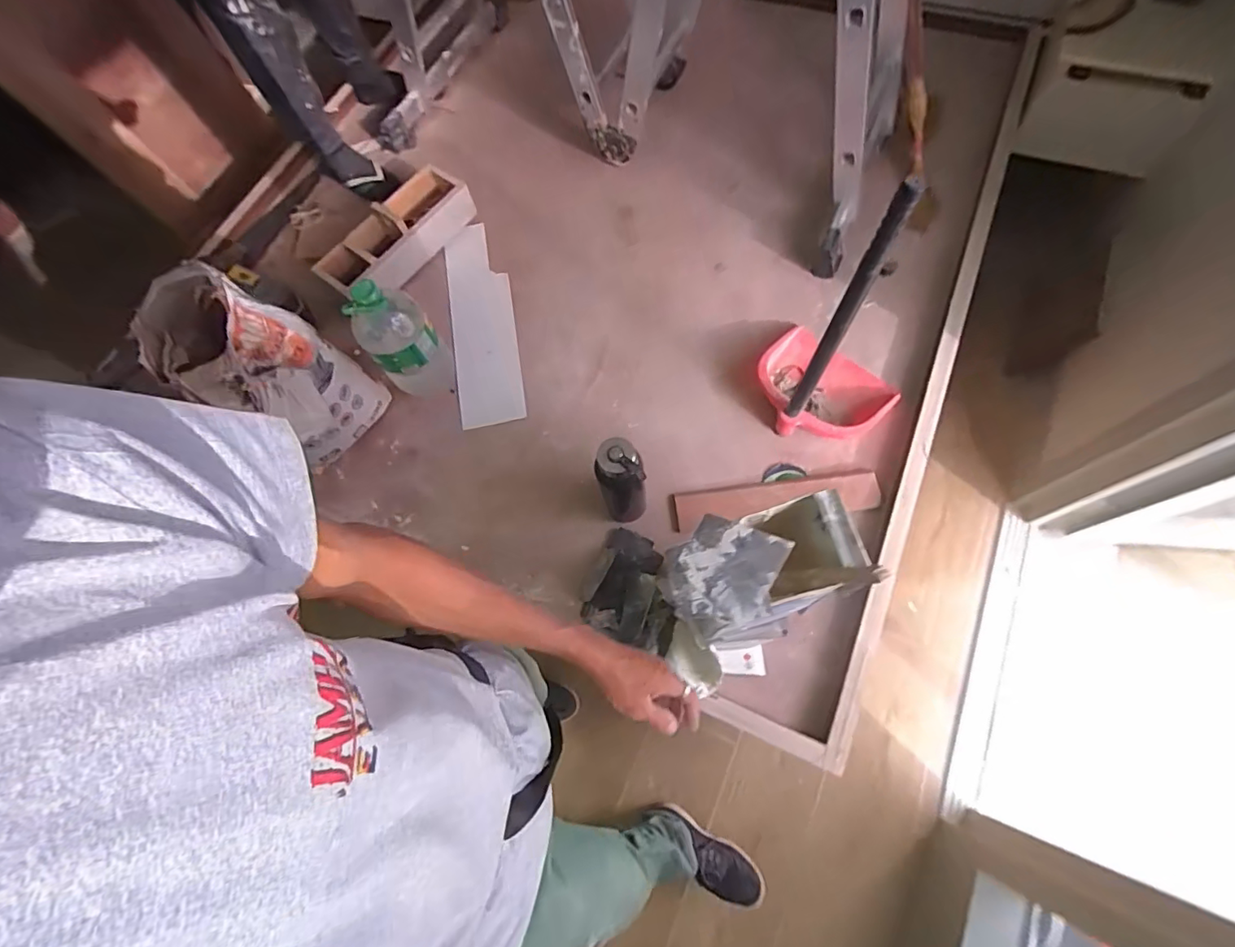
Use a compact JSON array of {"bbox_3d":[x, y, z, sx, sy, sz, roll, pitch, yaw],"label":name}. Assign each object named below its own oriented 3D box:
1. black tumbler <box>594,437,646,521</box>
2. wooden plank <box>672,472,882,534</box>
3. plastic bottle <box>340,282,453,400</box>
[{"bbox_3d":[0.009,0.011,0.968,0.085,0.263,0.083,-1,69,4],"label":"black tumbler"},{"bbox_3d":[0.317,0.056,1.067,0.397,0.012,0.076,-8,78,6],"label":"wooden plank"},{"bbox_3d":[-0.451,-0.275,1.096,0.142,0.264,0.123,-38,71,-10],"label":"plastic bottle"}]

